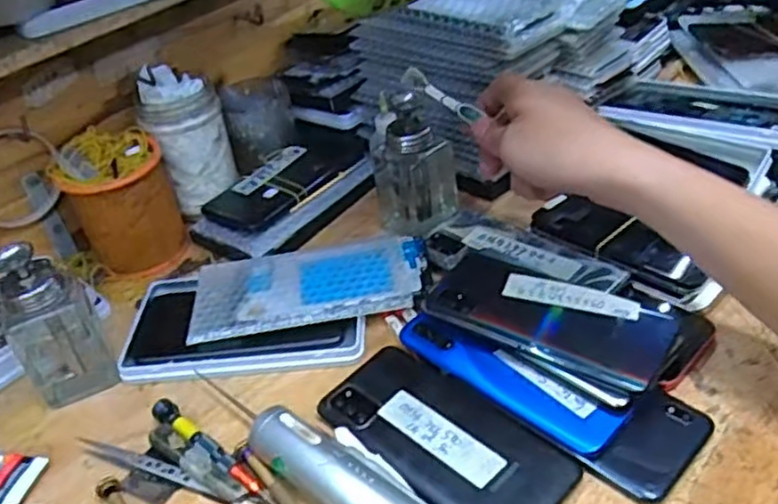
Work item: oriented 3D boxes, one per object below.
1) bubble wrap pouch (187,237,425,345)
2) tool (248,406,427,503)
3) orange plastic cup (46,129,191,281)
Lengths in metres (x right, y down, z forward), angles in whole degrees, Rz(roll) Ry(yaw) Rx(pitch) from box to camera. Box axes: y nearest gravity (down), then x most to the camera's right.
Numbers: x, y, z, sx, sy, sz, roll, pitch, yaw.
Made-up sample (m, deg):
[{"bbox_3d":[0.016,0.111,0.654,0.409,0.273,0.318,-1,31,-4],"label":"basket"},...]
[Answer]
[{"bbox_3d":[-0.062,0.023,0.544,0.176,0.009,0.083,-10,38,0],"label":"bubble wrap pouch"},{"bbox_3d":[-0.023,0.130,0.398,0.146,0.025,0.036,25,50,36],"label":"tool"},{"bbox_3d":[-0.225,-0.037,0.600,0.082,0.109,0.075,-6,38,5],"label":"orange plastic cup"}]

